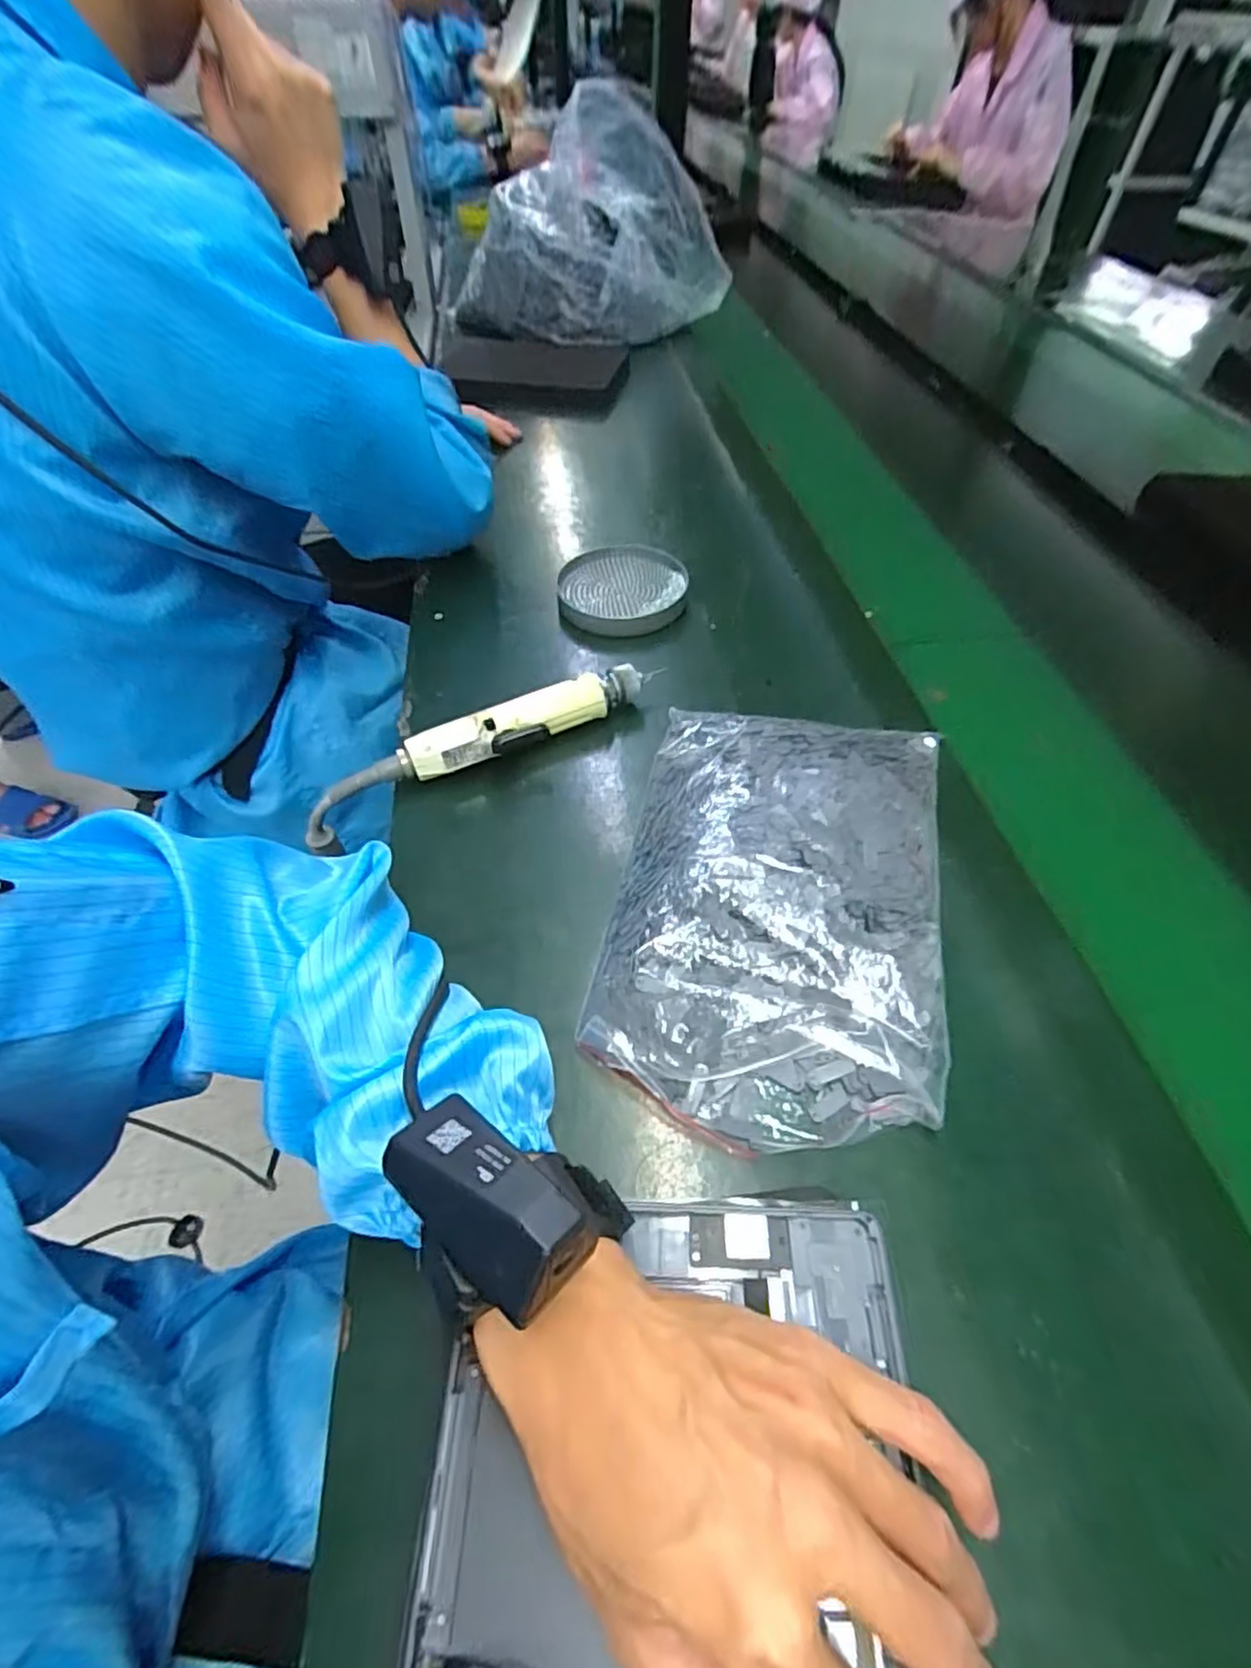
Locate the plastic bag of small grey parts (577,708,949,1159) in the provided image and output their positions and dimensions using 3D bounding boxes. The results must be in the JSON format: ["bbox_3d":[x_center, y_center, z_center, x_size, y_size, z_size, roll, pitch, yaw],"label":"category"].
[{"bbox_3d":[0.090,0.031,0.387,0.180,0.034,0.273,11,54,8],"label":"plastic bag of small grey parts"}]

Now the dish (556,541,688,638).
[{"bbox_3d":[-0.002,-0.217,0.595,0.110,0.026,0.107,0,53,0],"label":"dish"}]

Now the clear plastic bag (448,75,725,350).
[{"bbox_3d":[-0.057,-0.896,1.001,0.379,0.268,0.302,-33,60,-23],"label":"clear plastic bag"}]

